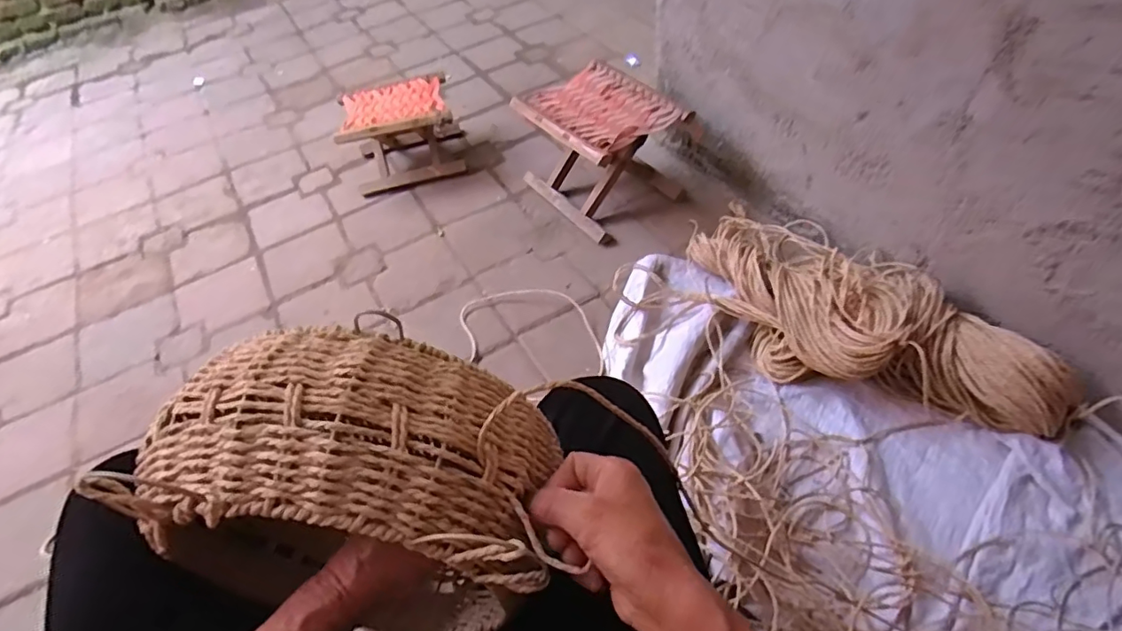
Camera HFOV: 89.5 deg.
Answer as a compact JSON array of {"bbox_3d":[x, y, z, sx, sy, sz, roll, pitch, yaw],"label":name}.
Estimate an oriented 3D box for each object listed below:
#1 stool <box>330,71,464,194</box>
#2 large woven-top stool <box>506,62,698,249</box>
[{"bbox_3d":[-0.418,-0.480,1.511,0.289,0.197,0.227,-15,50,-4],"label":"stool"},{"bbox_3d":[0.090,-0.387,1.337,0.270,0.243,0.317,-34,54,-19],"label":"large woven-top stool"}]

